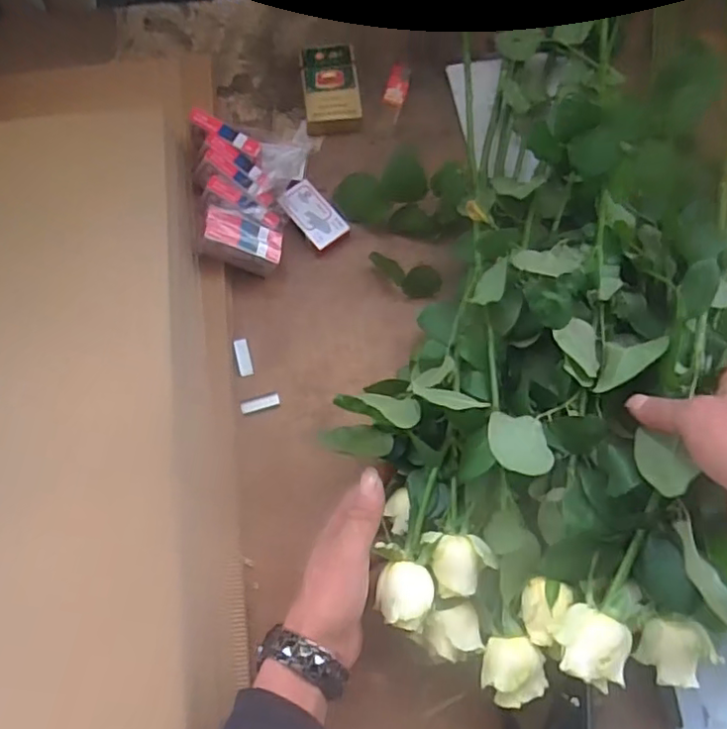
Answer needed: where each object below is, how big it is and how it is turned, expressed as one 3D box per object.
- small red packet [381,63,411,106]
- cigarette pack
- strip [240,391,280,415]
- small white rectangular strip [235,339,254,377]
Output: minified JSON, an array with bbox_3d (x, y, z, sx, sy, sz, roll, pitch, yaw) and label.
[{"bbox_3d":[0.037,-0.300,0.648,0.023,0.009,0.055,14,75,4],"label":"small red packet"},{"bbox_3d":[-0.033,-0.289,0.635,0.057,0.025,0.092,-5,75,-1],"label":"cigarette pack"},{"bbox_3d":[-0.094,0.036,0.551,0.036,0.004,0.012,-17,75,-19],"label":"strip"},{"bbox_3d":[-0.111,-0.007,0.563,0.014,0.004,0.035,-7,78,-34],"label":"small white rectangular strip"}]

